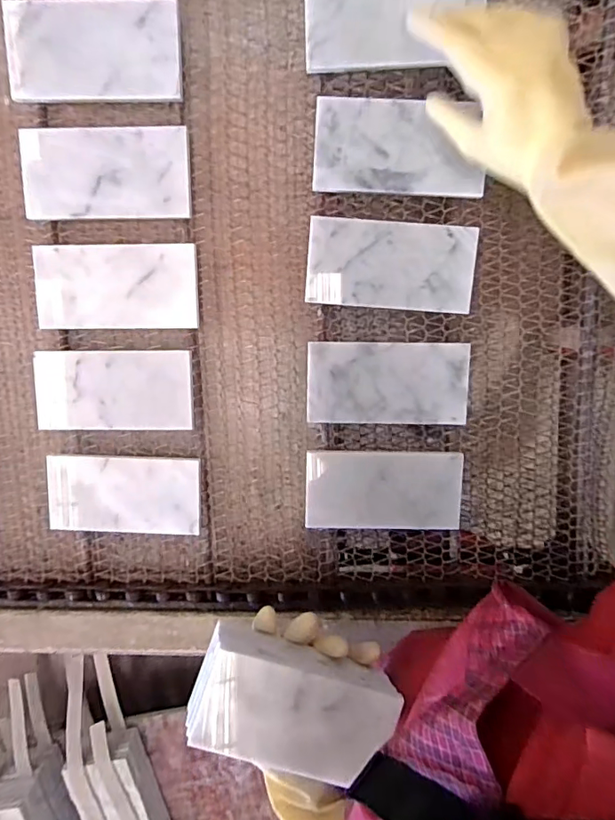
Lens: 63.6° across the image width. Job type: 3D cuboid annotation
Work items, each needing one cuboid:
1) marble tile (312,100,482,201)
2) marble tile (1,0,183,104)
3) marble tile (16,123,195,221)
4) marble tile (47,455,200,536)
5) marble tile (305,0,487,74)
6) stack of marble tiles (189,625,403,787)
[{"bbox_3d":[0.083,-0.237,0.449,0.150,0.007,0.078,3,103,3],"label":"marble tile"},{"bbox_3d":[-0.192,-0.319,0.443,0.156,0.008,0.077,1,108,4],"label":"marble tile"},{"bbox_3d":[-0.187,-0.217,0.458,0.153,0.007,0.077,0,104,1],"label":"marble tile"},{"bbox_3d":[-0.189,0.088,0.507,0.156,0.012,0.080,1,99,2],"label":"marble tile"},{"bbox_3d":[0.077,-0.346,0.438,0.155,0.009,0.089,-2,94,1],"label":"marble tile"},{"bbox_3d":[-0.012,0.239,0.403,0.157,0.054,0.080,19,99,3],"label":"stack of marble tiles"}]

